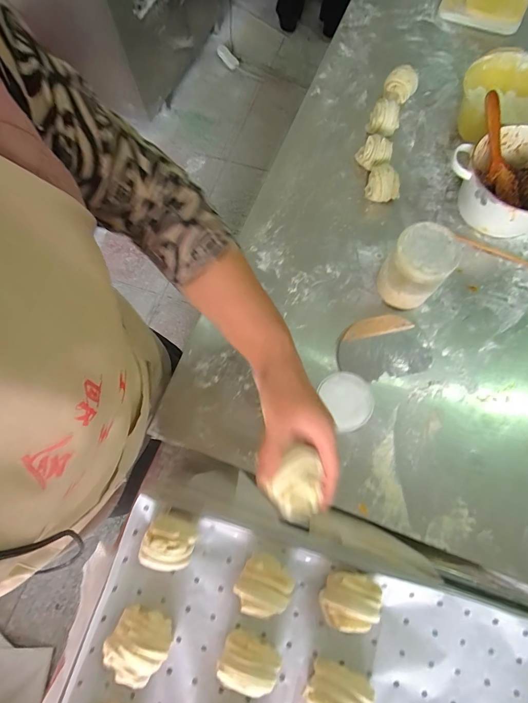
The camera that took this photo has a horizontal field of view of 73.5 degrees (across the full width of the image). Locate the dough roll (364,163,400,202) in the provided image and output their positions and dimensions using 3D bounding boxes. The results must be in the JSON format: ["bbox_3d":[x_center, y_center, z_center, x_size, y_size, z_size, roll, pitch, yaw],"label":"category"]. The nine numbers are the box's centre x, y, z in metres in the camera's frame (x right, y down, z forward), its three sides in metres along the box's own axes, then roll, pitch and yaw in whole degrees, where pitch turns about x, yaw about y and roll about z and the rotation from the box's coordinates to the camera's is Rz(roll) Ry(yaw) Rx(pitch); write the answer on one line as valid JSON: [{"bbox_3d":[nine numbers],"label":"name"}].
[{"bbox_3d":[0.235,-0.332,0.697,0.060,0.055,0.059,-3,71,0],"label":"dough roll"}]

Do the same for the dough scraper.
[{"bbox_3d":[0.203,-0.007,0.611,0.155,0.017,0.103,-12,72,-3],"label":"dough scraper"}]

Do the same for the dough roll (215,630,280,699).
[{"bbox_3d":[-0.019,0.365,0.410,0.069,0.043,0.056,21,73,8],"label":"dough roll"}]

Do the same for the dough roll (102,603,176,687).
[{"bbox_3d":[-0.151,0.350,0.419,0.074,0.041,0.069,0,71,1],"label":"dough roll"}]

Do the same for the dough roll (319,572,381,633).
[{"bbox_3d":[0.107,0.302,0.428,0.070,0.046,0.059,0,71,1],"label":"dough roll"}]

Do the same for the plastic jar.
[{"bbox_3d":[0.252,-0.138,0.597,0.091,0.126,0.086,0,71,1],"label":"plastic jar"}]

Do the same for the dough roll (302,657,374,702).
[{"bbox_3d":[0.085,0.394,0.400,0.068,0.049,0.049,12,72,5],"label":"dough roll"}]

